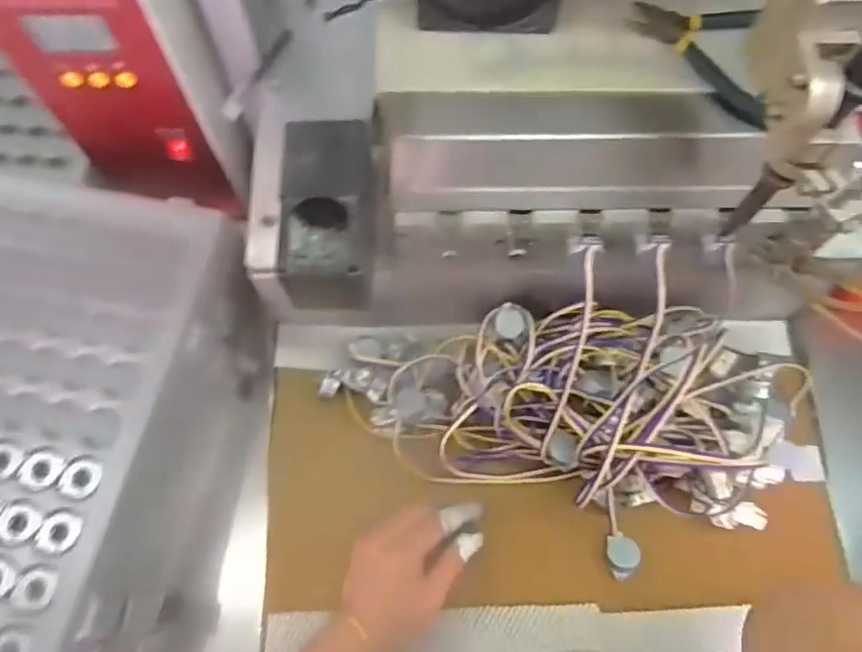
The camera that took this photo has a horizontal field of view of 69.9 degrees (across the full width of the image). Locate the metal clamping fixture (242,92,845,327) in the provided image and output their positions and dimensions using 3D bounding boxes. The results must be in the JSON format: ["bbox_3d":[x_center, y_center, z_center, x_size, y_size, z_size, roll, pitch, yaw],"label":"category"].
[{"bbox_3d":[0.047,-0.079,0.413,0.289,0.094,0.138,2,69,0],"label":"metal clamping fixture"}]

